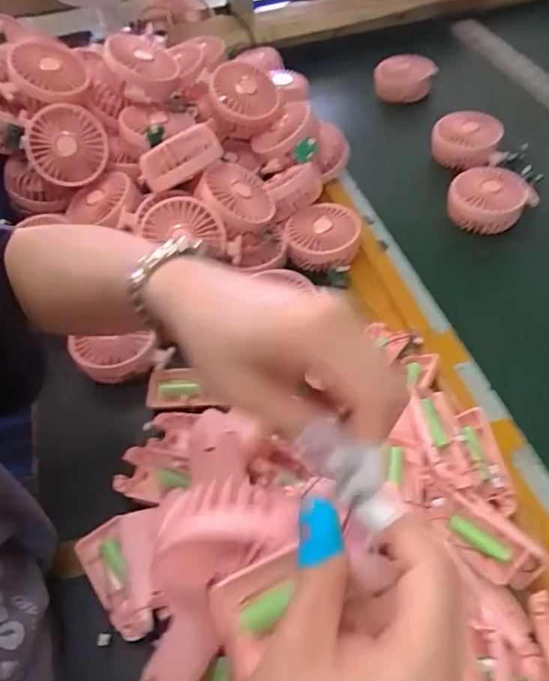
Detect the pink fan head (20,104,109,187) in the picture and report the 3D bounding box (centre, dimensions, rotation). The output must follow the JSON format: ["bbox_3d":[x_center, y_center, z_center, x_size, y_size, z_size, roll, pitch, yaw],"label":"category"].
[{"bbox_3d":[-0.249,-0.235,0.641,0.088,0.088,0.033,-24,15,-4],"label":"pink fan head"}]

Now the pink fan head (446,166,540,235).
[{"bbox_3d":[0.274,-0.182,0.679,0.088,0.047,0.085,-2,53,3],"label":"pink fan head"}]

